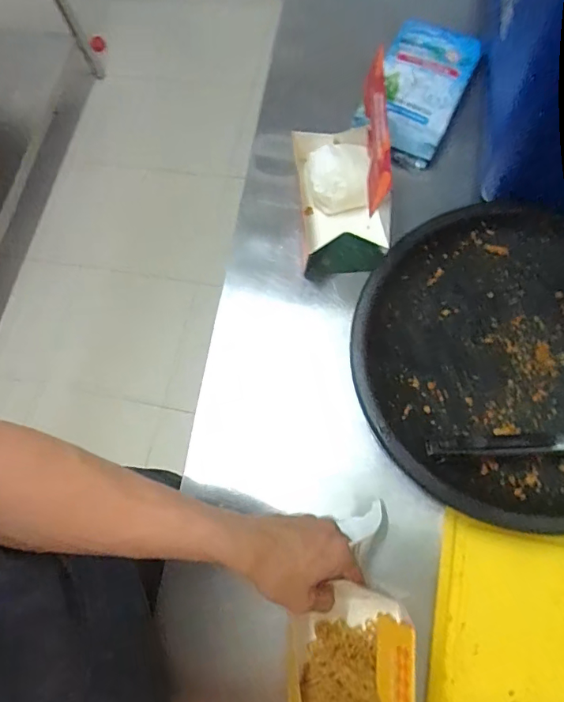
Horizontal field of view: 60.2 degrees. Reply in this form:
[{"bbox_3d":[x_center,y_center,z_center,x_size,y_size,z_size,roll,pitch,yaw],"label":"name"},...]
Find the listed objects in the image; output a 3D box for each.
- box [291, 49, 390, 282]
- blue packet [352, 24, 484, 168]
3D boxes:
[{"bbox_3d":[0.068,-0.202,0.562,0.104,0.166,0.181,-6,71,5],"label":"box"},{"bbox_3d":[0.183,-0.351,0.661,0.118,0.034,0.209,24,76,14],"label":"blue packet"}]

